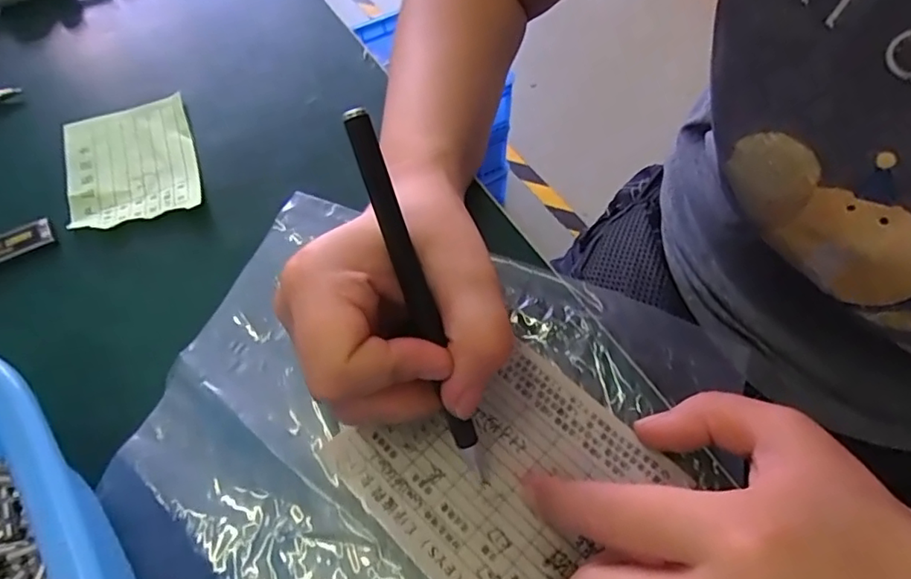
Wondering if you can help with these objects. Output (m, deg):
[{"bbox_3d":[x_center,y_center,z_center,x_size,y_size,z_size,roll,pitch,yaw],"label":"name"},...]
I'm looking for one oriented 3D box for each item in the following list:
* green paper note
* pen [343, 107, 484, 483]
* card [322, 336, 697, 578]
[{"bbox_3d":[-0.171,-0.067,0.306,0.064,0.005,0.088,-19,58,-13],"label":"green paper note"},{"bbox_3d":[-0.012,0.006,0.203,0.009,0.136,0.008,-22,16,-15],"label":"pen"},{"bbox_3d":[0.020,0.068,0.220,0.089,0.004,0.102,-41,64,-20],"label":"card"}]

